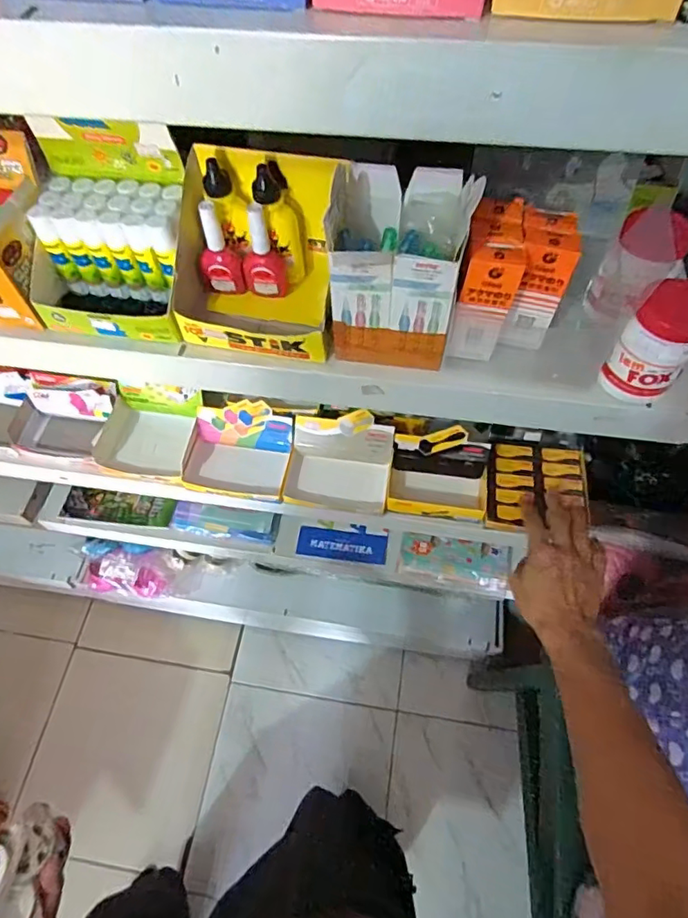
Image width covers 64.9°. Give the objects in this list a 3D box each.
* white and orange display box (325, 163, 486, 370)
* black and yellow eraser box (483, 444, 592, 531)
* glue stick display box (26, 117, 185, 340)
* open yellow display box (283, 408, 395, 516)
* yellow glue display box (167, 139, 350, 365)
[{"bbox_3d":[0.041,-0.145,0.423,0.096,0.128,0.076,9,63,6],"label":"white and orange display box"},{"bbox_3d":[0.254,0.037,0.703,0.128,0.023,0.135,10,63,7],"label":"black and yellow eraser box"},{"bbox_3d":[-0.204,-0.188,0.463,0.130,0.131,0.112,7,63,5],"label":"glue stick display box"},{"bbox_3d":[-0.007,0.006,0.733,0.138,0.072,0.116,6,63,5],"label":"open yellow display box"},{"bbox_3d":[-0.075,-0.168,0.462,0.135,0.119,0.134,6,62,5],"label":"yellow glue display box"}]

